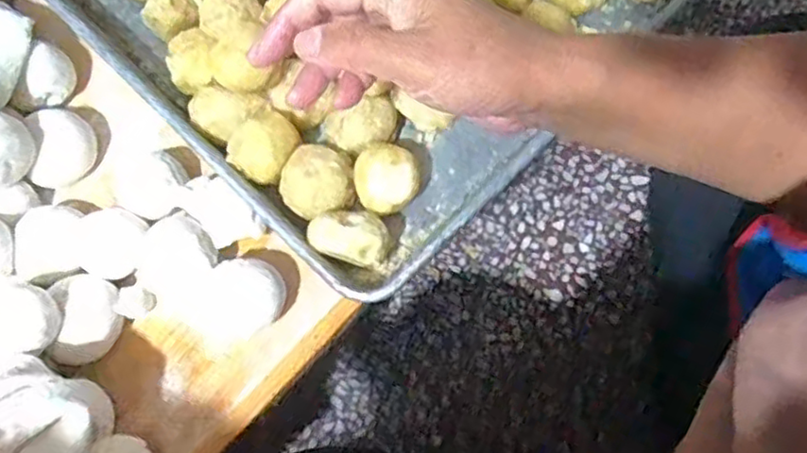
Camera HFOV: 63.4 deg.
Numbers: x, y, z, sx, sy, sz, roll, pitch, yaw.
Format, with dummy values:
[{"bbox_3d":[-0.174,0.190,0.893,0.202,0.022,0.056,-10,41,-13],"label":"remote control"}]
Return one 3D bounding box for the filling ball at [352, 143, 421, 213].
[{"bbox_3d":[-0.013,-0.033,0.469,0.045,0.041,0.046,0,74,0],"label":"filling ball"}]

